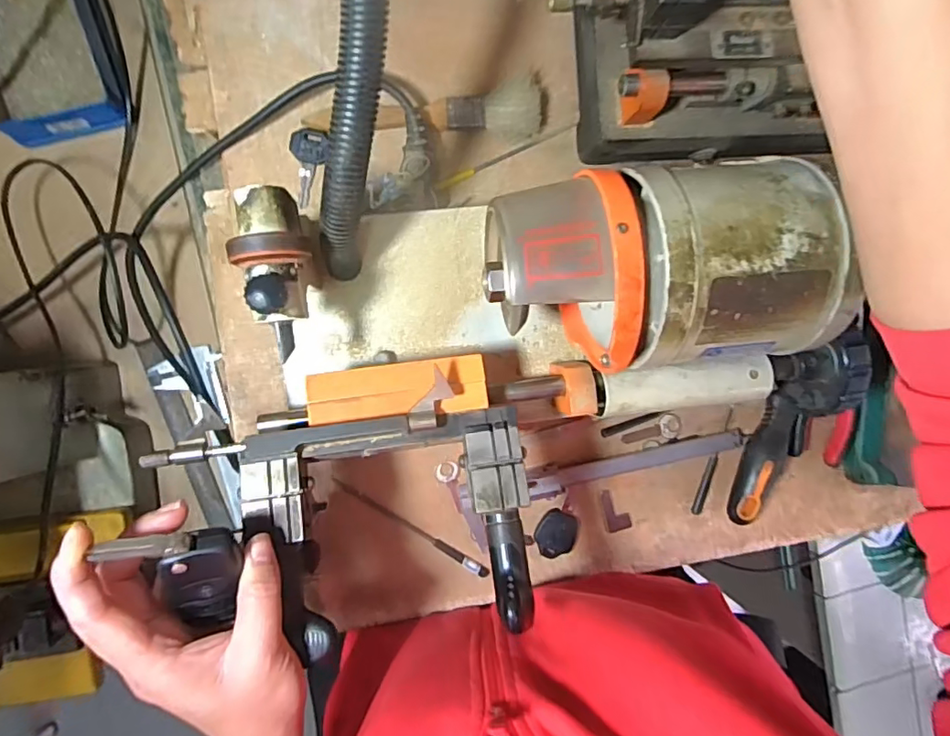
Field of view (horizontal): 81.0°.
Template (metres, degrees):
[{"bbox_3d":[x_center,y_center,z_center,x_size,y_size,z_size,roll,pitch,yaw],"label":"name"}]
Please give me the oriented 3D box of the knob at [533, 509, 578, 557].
[{"bbox_3d":[0.063,0.130,0.434,0.031,0.007,0.036,28,90,-8],"label":"knob"}]

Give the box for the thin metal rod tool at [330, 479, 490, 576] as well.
[{"bbox_3d":[-0.046,0.121,0.420,0.134,0.005,0.009,34,89,-8],"label":"thin metal rod tool"}]

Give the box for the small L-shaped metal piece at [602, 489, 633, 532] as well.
[{"bbox_3d":[0.113,0.113,0.441,0.021,0.004,0.034,-11,95,-6],"label":"small L-shaped metal piece"}]

